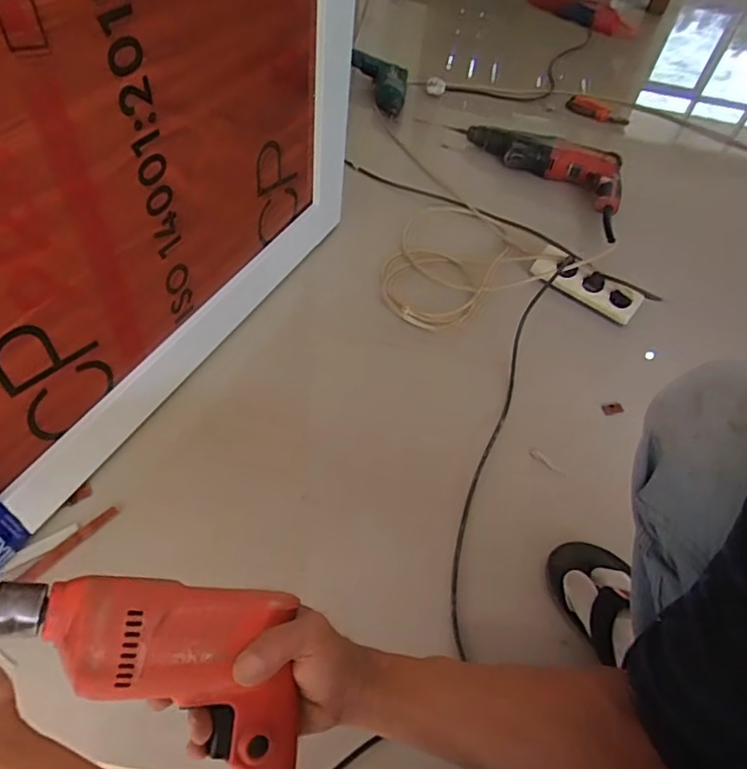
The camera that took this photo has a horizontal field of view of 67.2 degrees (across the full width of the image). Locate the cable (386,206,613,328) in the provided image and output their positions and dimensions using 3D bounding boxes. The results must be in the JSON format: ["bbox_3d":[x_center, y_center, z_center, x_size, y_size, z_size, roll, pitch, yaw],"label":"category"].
[{"bbox_3d":[0.172,-0.206,0.994,0.343,0.034,0.337,-4,48,4],"label":"cable"}]

